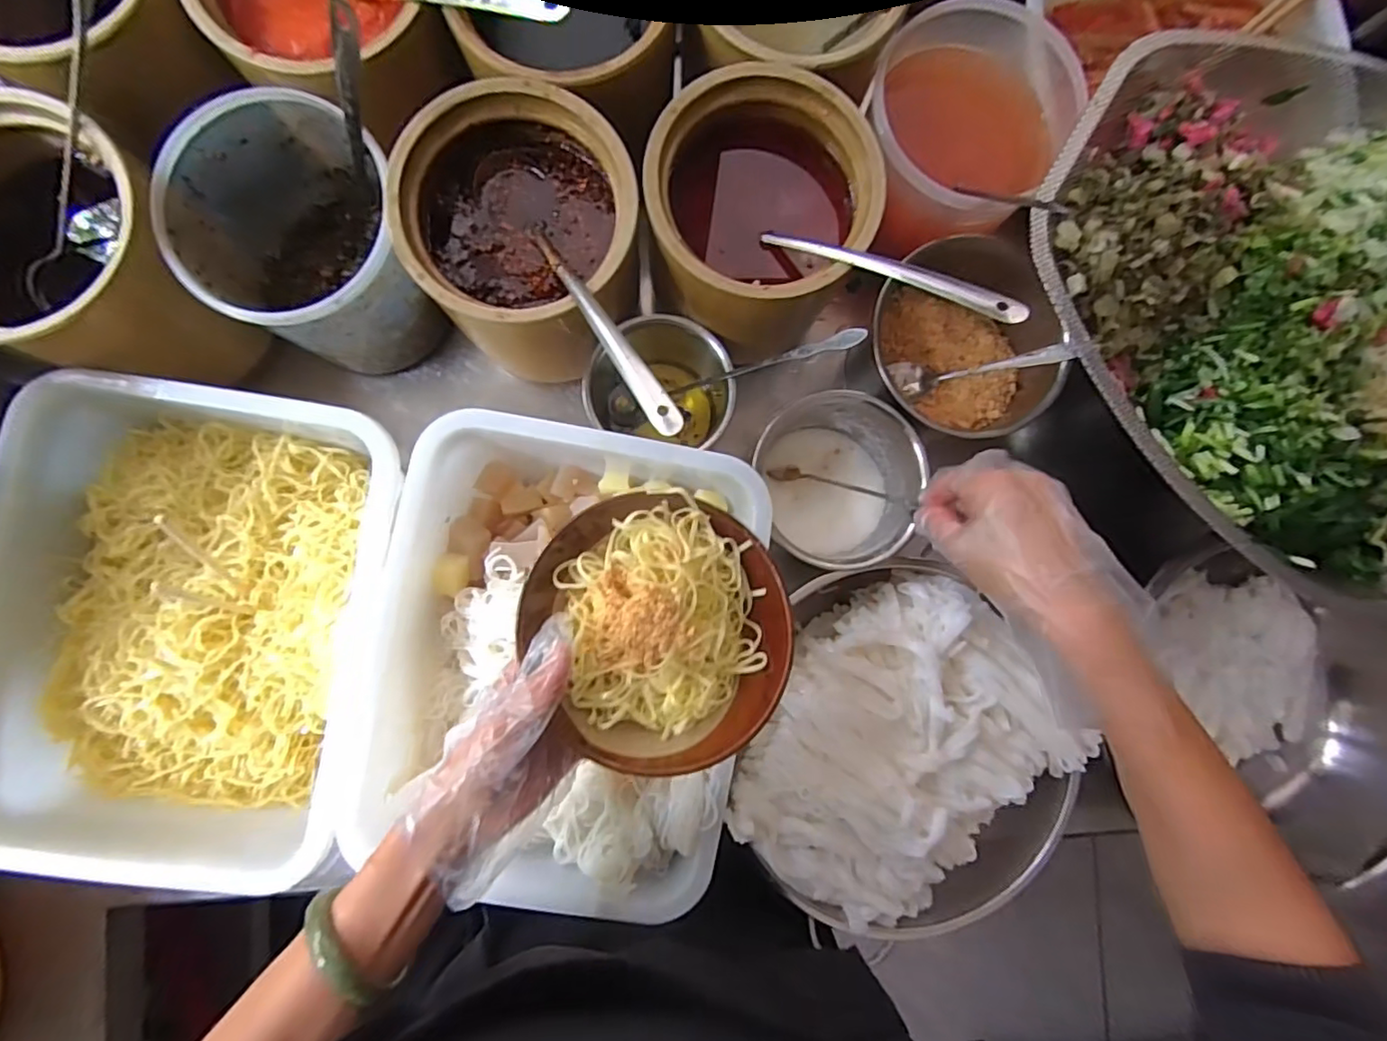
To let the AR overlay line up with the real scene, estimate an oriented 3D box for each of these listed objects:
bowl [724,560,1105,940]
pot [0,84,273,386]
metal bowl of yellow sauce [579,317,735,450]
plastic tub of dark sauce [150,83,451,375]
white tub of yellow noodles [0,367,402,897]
[{"bbox_3d":[0.169,0.176,0.478,0.245,0.099,0.266,0,88,-4],"label":"bowl"},{"bbox_3d":[-0.432,-0.182,0.435,0.151,0.144,0.146,0,88,-4],"label":"pot"},{"bbox_3d":[-0.024,-0.120,0.506,0.113,0.107,0.100,11,87,-4],"label":"metal bowl of yellow sauce"},{"bbox_3d":[-0.289,-0.214,0.457,0.147,0.143,0.174,-33,91,-5],"label":"plastic tub of dark sauce"},{"bbox_3d":[-0.361,0.088,0.451,0.263,0.094,0.364,7,87,-4],"label":"white tub of yellow noodles"}]

